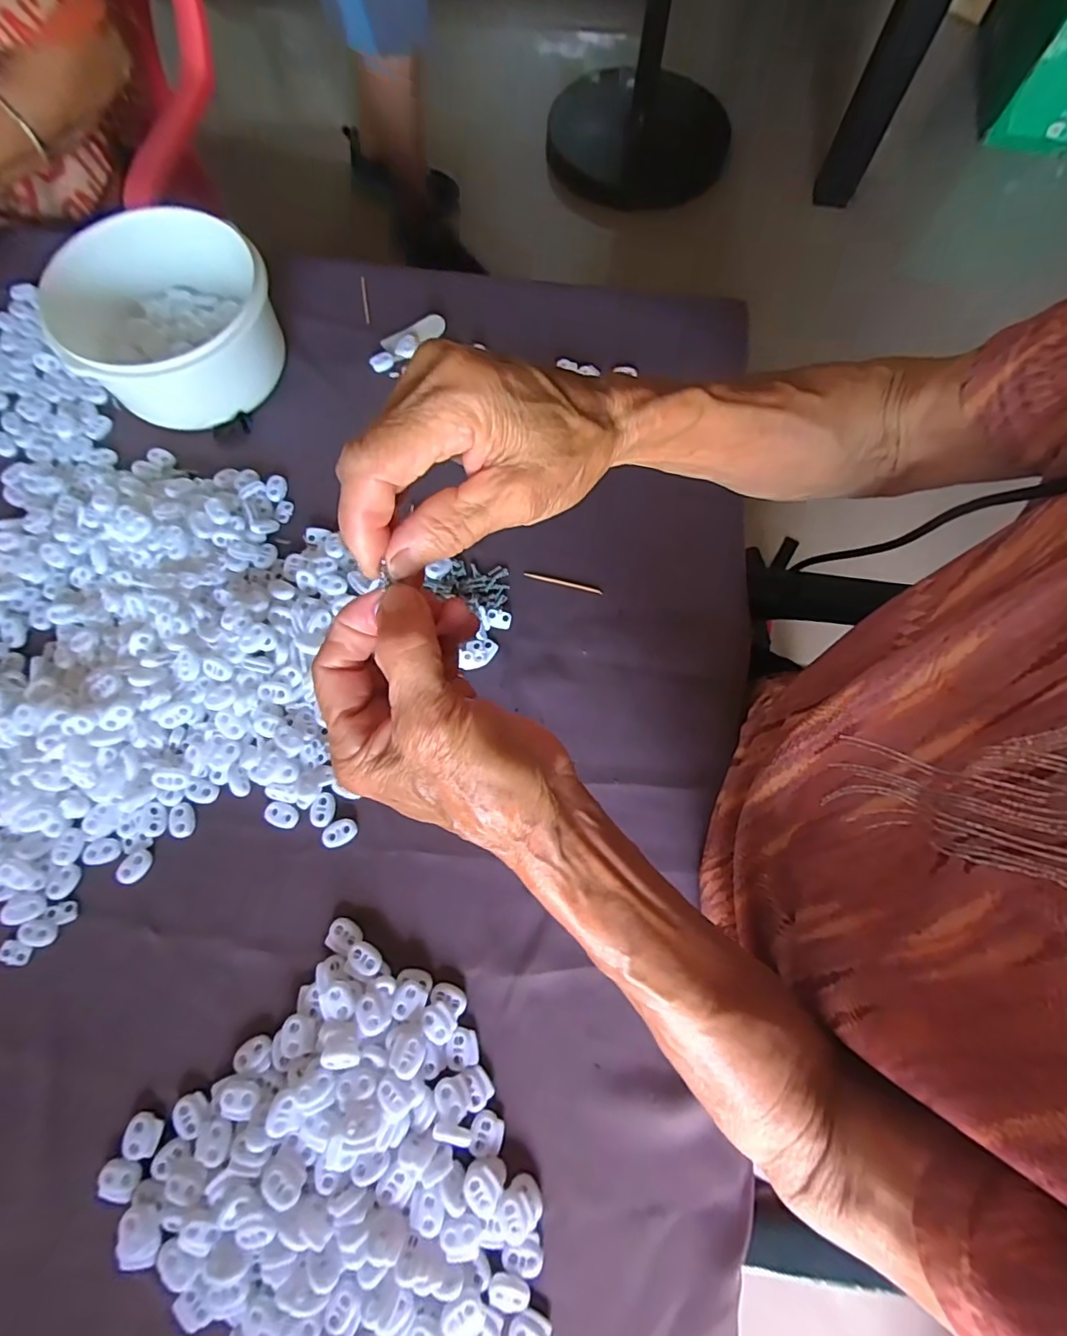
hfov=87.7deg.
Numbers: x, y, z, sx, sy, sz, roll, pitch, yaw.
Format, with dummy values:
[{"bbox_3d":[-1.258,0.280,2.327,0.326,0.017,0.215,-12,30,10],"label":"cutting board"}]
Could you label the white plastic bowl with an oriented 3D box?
[{"bbox_3d":[-0.287,-0.274,0.448,0.157,0.080,0.136,-29,76,-11],"label":"white plastic bowl"}]

